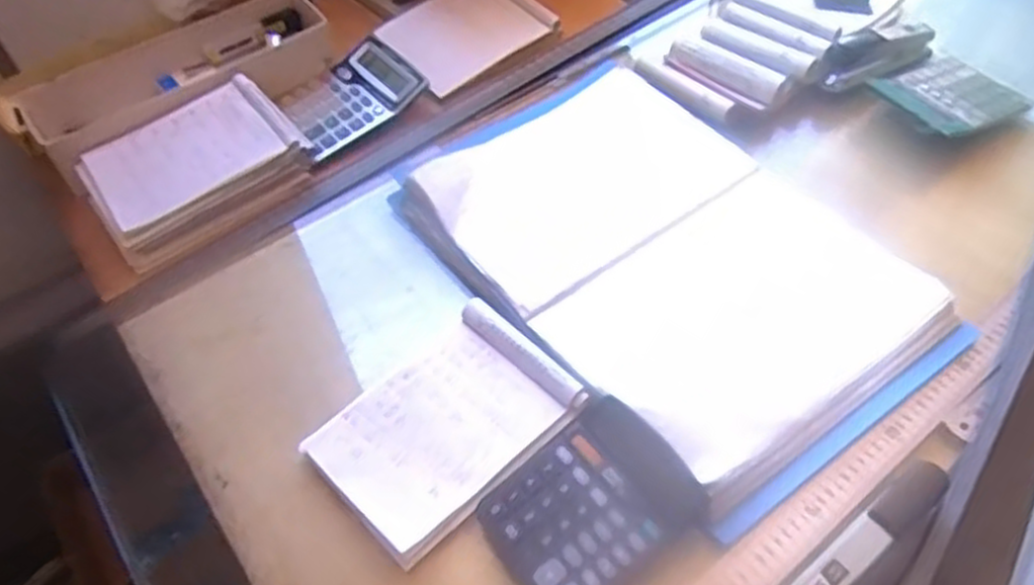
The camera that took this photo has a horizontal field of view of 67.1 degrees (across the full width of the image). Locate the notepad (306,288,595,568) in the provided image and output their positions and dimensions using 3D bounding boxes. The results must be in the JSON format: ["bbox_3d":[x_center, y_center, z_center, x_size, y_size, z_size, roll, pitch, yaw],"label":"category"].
[{"bbox_3d":[-0.059,0.105,0.634,0.194,0.022,0.140,-37,60,-23],"label":"notepad"}]

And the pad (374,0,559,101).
[{"bbox_3d":[-0.066,-0.334,0.984,0.203,0.018,0.155,-38,57,-23],"label":"pad"}]

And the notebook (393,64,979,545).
[{"bbox_3d":[0.139,-0.046,0.731,0.322,0.030,0.462,-31,57,-20],"label":"notebook"}]

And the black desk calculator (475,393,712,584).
[{"bbox_3d":[0.054,0.156,0.579,0.143,0.031,0.119,-33,58,-21],"label":"black desk calculator"}]

